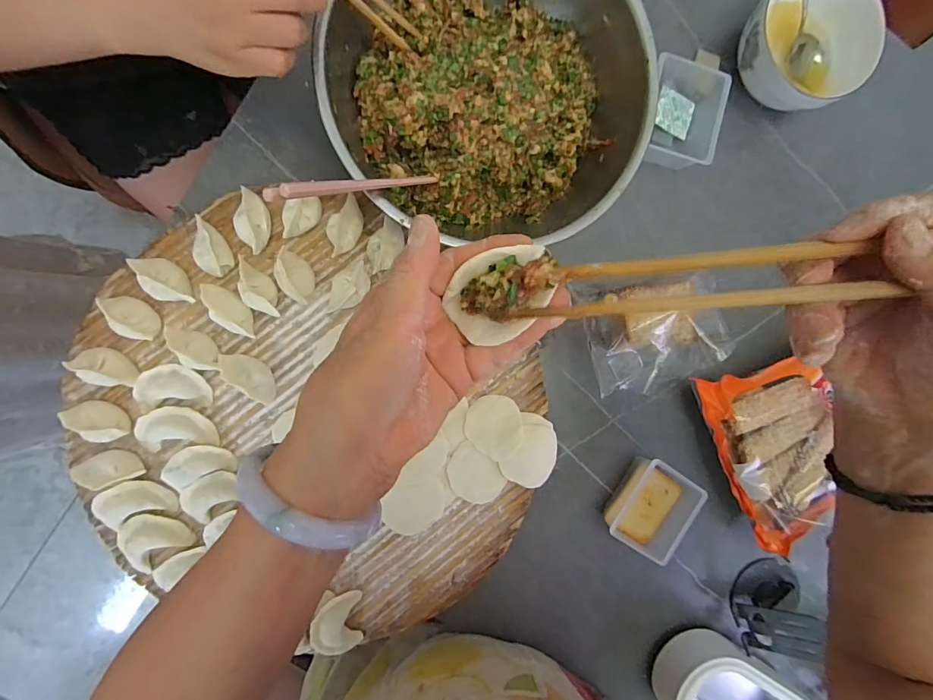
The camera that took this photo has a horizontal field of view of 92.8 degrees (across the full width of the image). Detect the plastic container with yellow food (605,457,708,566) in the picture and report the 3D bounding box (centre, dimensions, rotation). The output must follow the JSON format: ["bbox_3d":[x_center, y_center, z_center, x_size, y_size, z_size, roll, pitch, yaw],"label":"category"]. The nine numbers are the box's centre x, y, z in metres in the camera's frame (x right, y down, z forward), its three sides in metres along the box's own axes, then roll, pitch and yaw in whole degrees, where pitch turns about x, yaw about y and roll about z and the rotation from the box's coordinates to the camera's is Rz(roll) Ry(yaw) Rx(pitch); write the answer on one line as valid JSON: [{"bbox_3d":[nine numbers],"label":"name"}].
[{"bbox_3d":[0.194,0.166,0.473,0.074,0.045,0.091,33,88,-9],"label":"plastic container with yellow food"}]

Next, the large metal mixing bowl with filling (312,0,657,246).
[{"bbox_3d":[0.017,-0.225,0.392,0.257,0.097,0.240,-1,93,-9],"label":"large metal mixing bowl with filling"}]

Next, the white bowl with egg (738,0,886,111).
[{"bbox_3d":[0.335,-0.307,0.449,0.119,0.065,0.129,-31,97,-6],"label":"white bowl with egg"}]

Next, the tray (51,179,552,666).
[{"bbox_3d":[-0.133,0.075,0.419,0.431,0.038,0.409,-1,93,-9],"label":"tray"}]

